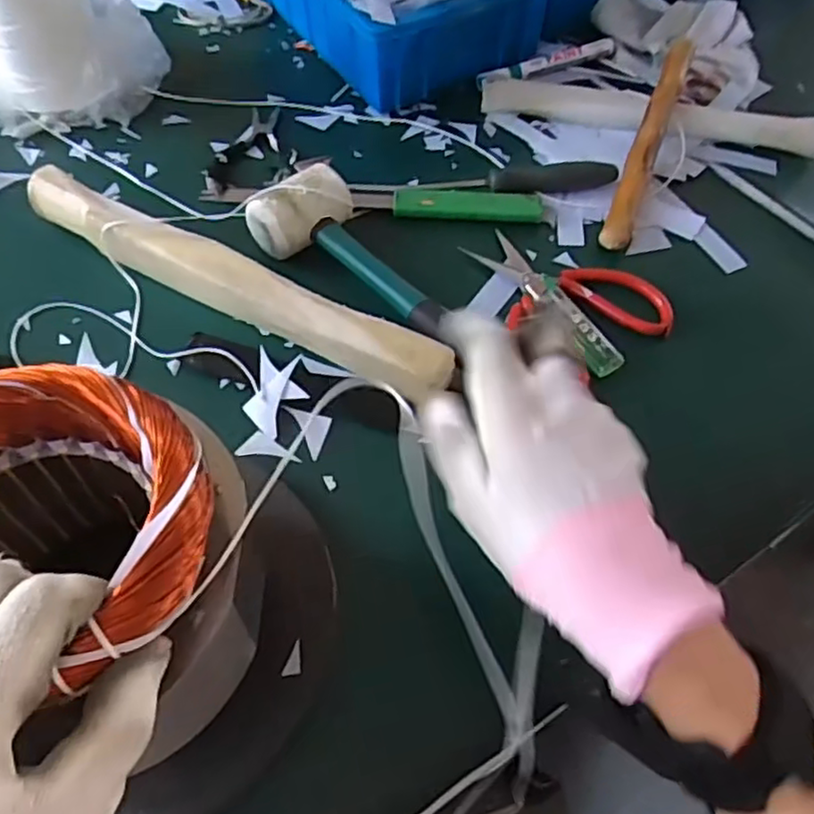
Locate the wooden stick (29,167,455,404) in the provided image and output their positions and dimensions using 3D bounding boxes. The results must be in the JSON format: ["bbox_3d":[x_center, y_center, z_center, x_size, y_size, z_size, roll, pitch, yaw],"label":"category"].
[{"bbox_3d":[-0.123,-0.081,0.461,0.334,0.044,0.037,26,59,13],"label":"wooden stick"}]

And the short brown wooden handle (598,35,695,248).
[{"bbox_3d":[0.203,-0.223,0.560,0.021,0.016,0.234,21,70,10],"label":"short brown wooden handle"}]

